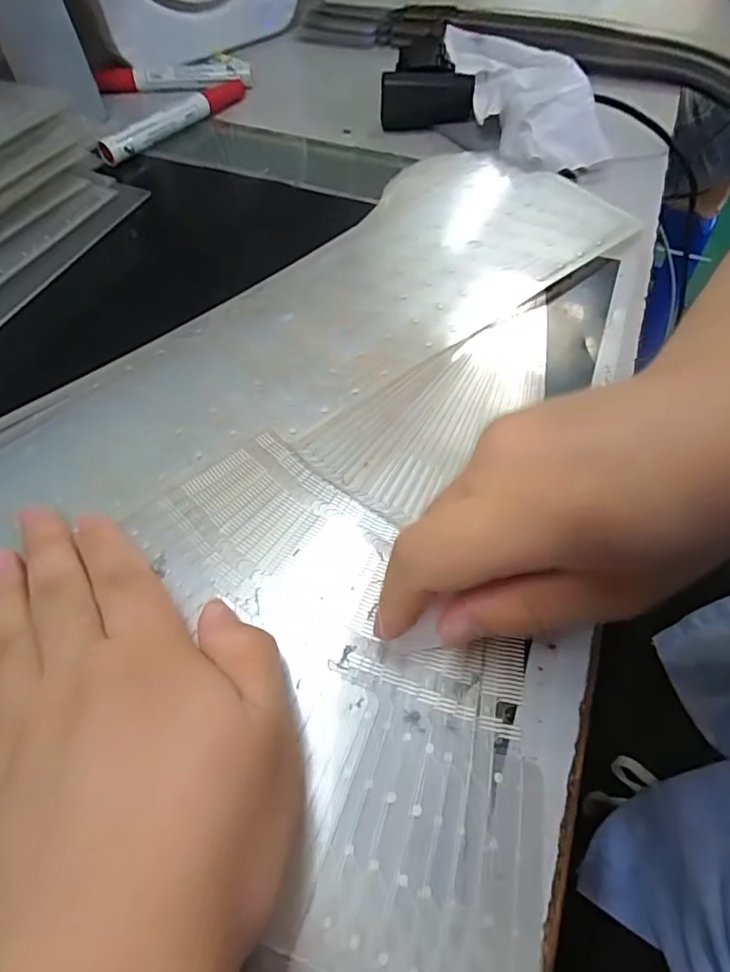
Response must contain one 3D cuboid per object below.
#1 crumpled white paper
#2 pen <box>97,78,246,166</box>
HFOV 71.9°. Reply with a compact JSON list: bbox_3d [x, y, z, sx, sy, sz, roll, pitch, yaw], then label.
[{"bbox_3d":[0.120,-0.299,0.379,0.080,0.030,0.160,-11,60,-6],"label":"crumpled white paper"},{"bbox_3d":[-0.144,-0.288,0.391,0.016,0.018,0.144,27,63,16],"label":"pen"}]

